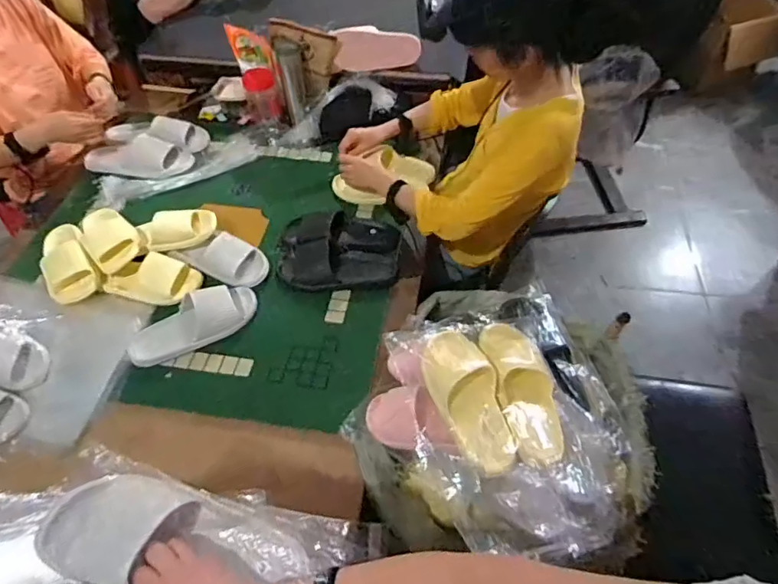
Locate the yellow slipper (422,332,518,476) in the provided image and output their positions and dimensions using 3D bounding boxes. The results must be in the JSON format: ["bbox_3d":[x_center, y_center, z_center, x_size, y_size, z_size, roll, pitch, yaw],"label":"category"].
[{"bbox_3d":[0.129,0.163,0.808,0.100,0.059,0.251,-20,56,-12],"label":"yellow slipper"}]

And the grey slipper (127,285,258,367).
[{"bbox_3d":[-0.400,0.056,1.015,0.258,0.066,0.100,-20,57,-15],"label":"grey slipper"}]

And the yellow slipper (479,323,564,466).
[{"bbox_3d":[0.229,0.153,0.830,0.107,0.064,0.265,-9,54,-5],"label":"yellow slipper"}]

